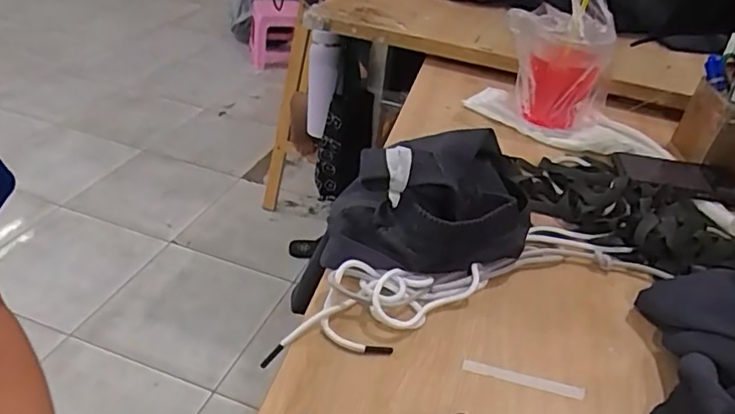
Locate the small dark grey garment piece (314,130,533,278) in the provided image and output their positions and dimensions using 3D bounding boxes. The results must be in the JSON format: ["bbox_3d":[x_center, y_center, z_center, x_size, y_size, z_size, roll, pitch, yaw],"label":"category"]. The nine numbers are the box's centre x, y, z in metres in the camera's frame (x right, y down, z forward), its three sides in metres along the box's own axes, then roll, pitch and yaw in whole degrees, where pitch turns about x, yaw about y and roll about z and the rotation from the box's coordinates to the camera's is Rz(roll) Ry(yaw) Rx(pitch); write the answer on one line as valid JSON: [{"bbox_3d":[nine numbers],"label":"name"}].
[{"bbox_3d":[0.066,-0.013,0.603,0.213,0.093,0.164,2,35,-4],"label":"small dark grey garment piece"}]

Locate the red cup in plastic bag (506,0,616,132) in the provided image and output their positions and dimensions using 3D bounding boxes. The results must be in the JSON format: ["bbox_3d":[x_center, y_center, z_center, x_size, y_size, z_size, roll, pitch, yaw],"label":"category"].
[{"bbox_3d":[0.283,-0.221,0.851,0.126,0.175,0.125,30,42,30],"label":"red cup in plastic bag"}]

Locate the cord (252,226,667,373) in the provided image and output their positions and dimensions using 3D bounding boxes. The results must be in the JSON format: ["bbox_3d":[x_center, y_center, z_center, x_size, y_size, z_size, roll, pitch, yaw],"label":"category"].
[{"bbox_3d":[0.096,0.068,0.557,0.383,0.020,0.101,-11,38,-22],"label":"cord"}]

